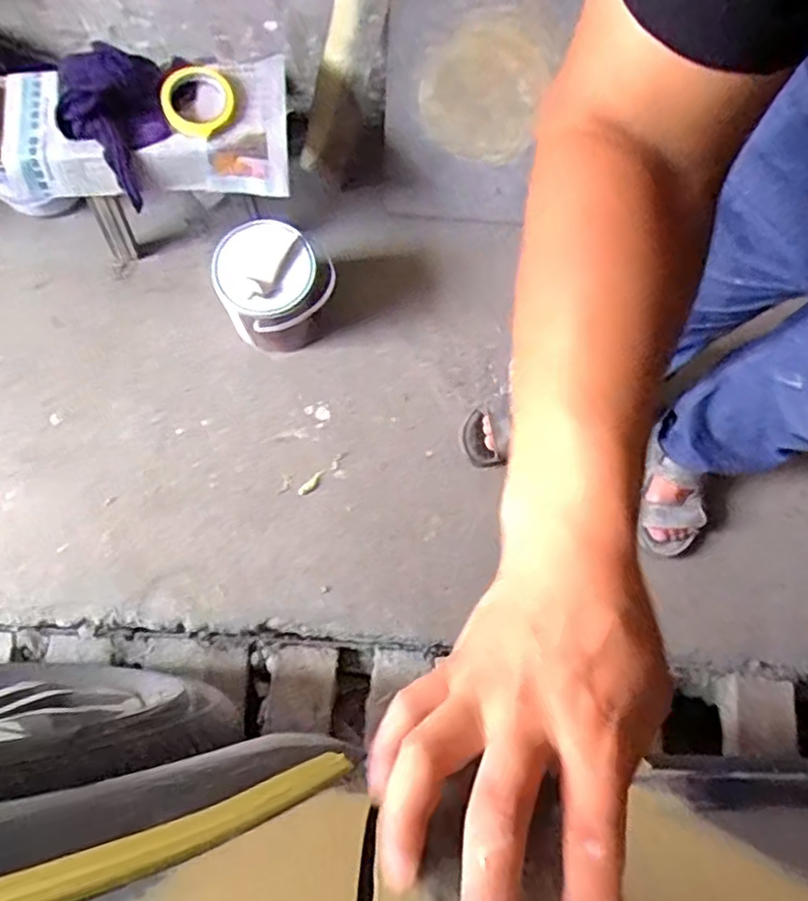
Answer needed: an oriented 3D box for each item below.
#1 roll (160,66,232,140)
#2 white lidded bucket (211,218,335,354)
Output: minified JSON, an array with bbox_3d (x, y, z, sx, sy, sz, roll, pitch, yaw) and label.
[{"bbox_3d":[-0.288,-0.495,0.948,0.091,0.021,0.102,28,83,-21],"label":"roll"},{"bbox_3d":[-0.206,-0.255,1.074,0.158,0.208,0.144,0,79,-1],"label":"white lidded bucket"}]

